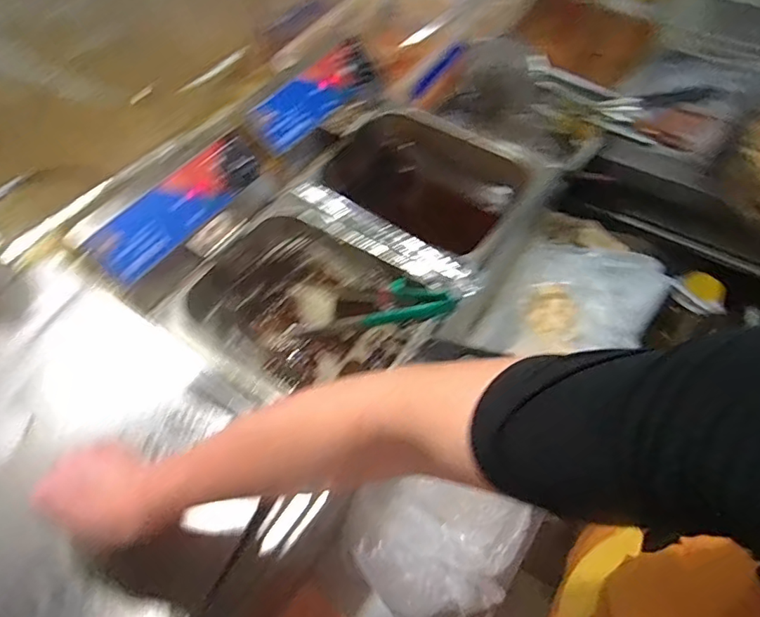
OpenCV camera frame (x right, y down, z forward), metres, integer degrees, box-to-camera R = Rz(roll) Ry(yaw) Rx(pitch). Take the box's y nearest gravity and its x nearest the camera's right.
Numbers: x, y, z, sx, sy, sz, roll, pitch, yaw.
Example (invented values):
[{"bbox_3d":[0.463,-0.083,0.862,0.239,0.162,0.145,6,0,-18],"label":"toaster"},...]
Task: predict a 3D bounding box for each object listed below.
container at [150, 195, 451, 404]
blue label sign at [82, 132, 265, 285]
[{"bbox_3d":[-0.107,0.006,0.761,0.336,0.077,0.282,31,63,20],"label":"container"},{"bbox_3d":[-0.274,-0.147,0.730,0.007,0.076,0.269,1,45,52],"label":"blue label sign"}]

